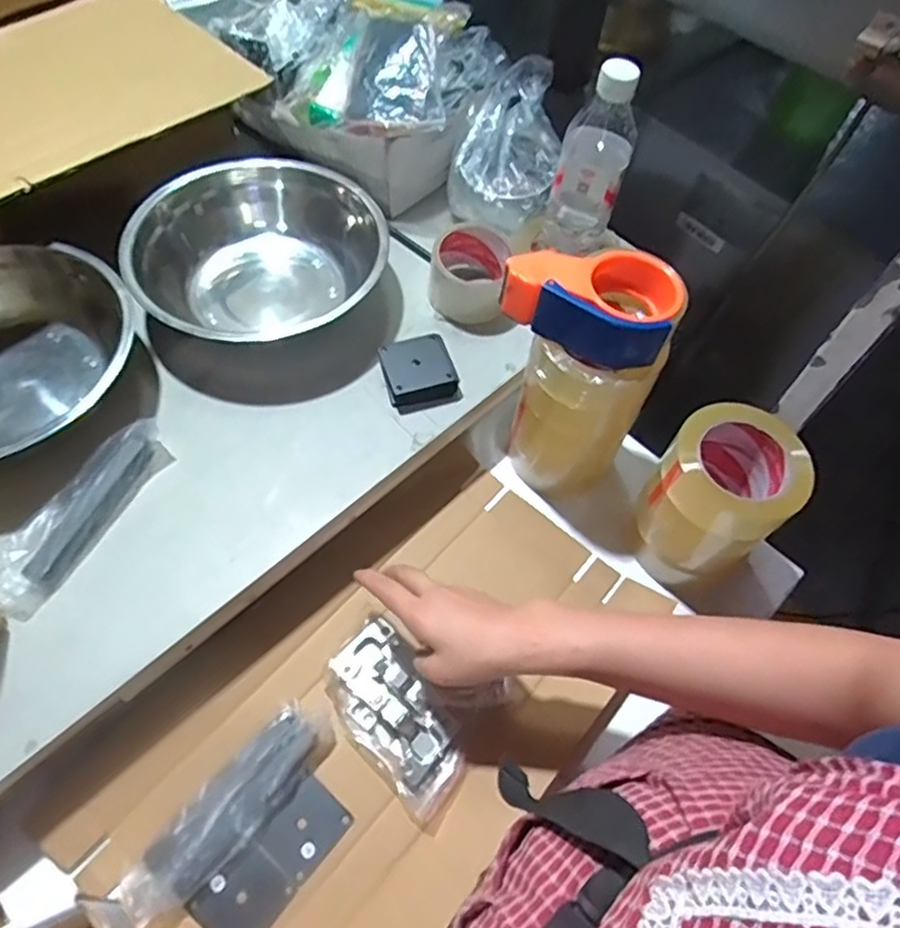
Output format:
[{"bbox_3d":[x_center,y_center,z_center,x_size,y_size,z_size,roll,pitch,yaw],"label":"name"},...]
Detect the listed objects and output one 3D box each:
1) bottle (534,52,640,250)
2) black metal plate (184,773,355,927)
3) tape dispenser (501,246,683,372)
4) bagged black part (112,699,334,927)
[{"bbox_3d":[0.136,-0.283,0.640,0.066,0.200,0.064,19,59,7],"label":"bottle"},{"bbox_3d":[-0.136,0.314,0.517,0.055,0.004,0.125,40,64,18],"label":"black metal plate"},{"bbox_3d":[0.121,-0.139,0.550,0.133,0.058,0.090,32,61,14],"label":"tape dispenser"},{"bbox_3d":[-0.170,0.271,0.522,0.052,0.032,0.181,37,63,17],"label":"bagged black part"}]

